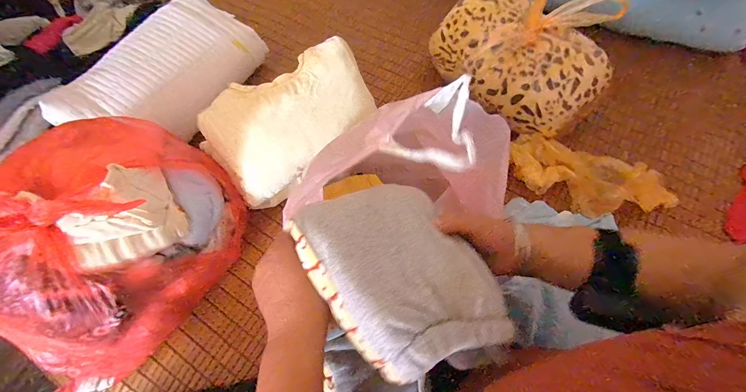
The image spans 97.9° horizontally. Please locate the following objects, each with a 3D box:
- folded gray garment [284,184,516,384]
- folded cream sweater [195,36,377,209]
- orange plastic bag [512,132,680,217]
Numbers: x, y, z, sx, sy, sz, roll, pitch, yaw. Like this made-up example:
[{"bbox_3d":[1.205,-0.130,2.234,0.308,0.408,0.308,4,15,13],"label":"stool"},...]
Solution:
[{"bbox_3d":[0.021,0.069,0.296,0.135,0.048,0.184,-23,57,-28],"label":"folded gray garment"},{"bbox_3d":[-0.141,-0.136,0.572,0.308,0.064,0.197,-45,103,-7],"label":"folded cream sweater"},{"bbox_3d":[0.412,-0.036,0.608,0.291,0.084,0.099,19,65,12],"label":"orange plastic bag"}]

